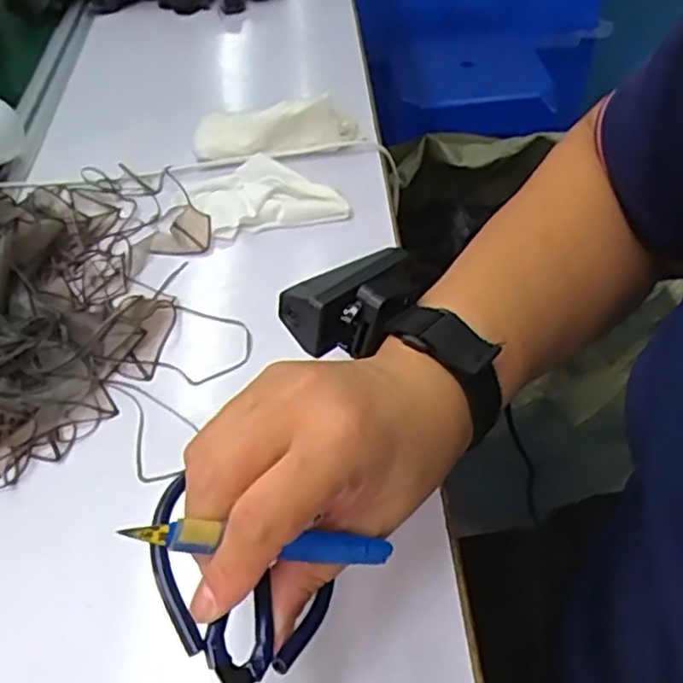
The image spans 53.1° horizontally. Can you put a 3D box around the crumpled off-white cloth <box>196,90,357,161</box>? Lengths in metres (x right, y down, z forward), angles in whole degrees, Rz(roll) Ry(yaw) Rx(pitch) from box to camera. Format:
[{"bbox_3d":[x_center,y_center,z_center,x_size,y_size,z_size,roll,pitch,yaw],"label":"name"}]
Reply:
[{"bbox_3d":[-0.053,-0.177,0.555,0.128,0.033,0.031,-4,48,1],"label":"crumpled off-white cloth"}]

